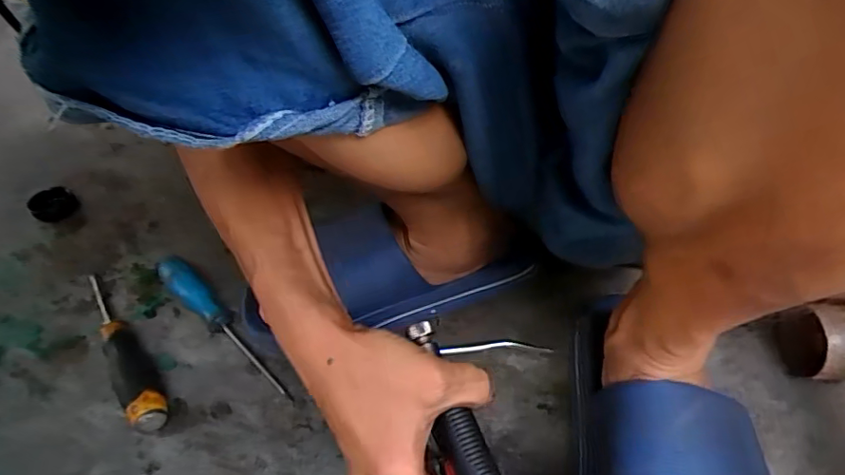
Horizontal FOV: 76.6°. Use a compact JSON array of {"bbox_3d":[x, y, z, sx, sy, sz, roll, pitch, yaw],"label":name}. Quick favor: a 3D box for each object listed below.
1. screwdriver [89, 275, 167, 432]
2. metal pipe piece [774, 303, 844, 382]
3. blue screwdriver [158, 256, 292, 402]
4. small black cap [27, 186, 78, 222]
[{"bbox_3d":[-0.265,0.089,0.460,0.032,0.024,0.187,-32,52,-27],"label":"screwdriver"},{"bbox_3d":[0.332,0.085,0.439,0.044,0.065,0.064,2,45,4],"label":"metal pipe piece"},{"bbox_3d":[-0.181,0.071,0.477,0.193,0.037,0.026,32,54,29],"label":"blue screwdriver"},{"bbox_3d":[-0.410,-0.036,0.594,0.044,0.018,0.044,-1,45,1],"label":"small black cap"}]

